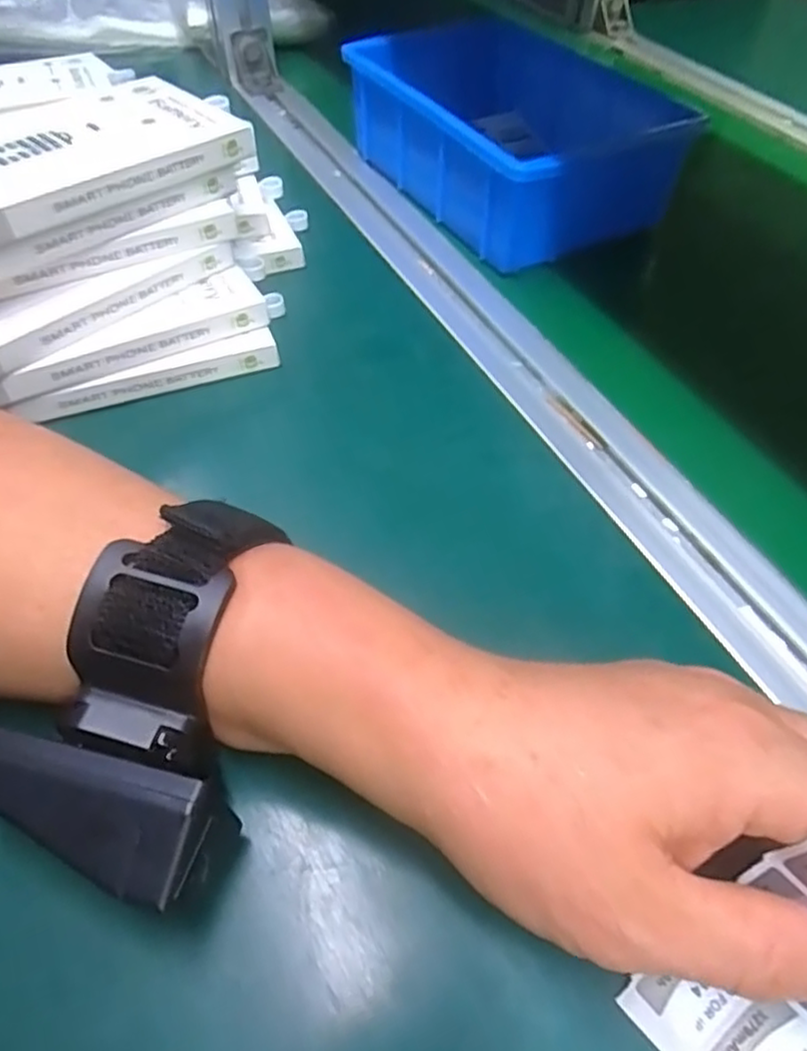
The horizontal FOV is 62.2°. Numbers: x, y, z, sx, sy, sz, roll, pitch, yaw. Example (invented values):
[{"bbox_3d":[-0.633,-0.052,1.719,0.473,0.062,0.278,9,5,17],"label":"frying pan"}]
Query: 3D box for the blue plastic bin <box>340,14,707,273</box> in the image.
[{"bbox_3d":[0.067,-0.245,0.421,0.140,0.067,0.195,-25,57,-20],"label":"blue plastic bin"}]

